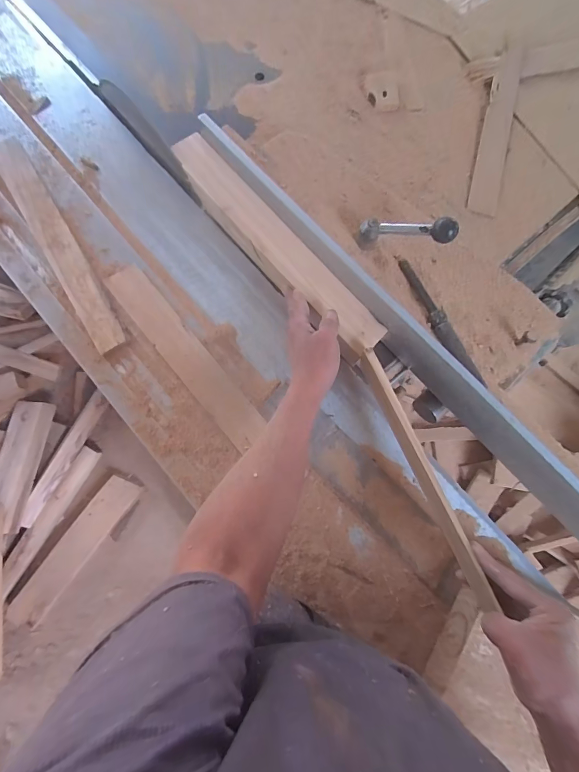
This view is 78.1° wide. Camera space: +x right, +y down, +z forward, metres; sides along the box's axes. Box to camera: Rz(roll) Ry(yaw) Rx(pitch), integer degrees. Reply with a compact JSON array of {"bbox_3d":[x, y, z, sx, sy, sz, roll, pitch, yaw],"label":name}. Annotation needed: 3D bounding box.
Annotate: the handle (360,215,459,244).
[{"bbox_3d":[0.158,-0.210,0.482,0.127,0.028,0.031,11,78,23],"label":"handle"}]

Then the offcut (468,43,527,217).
[{"bbox_3d":[0.382,-0.474,0.652,0.054,0.013,0.368,16,79,2],"label":"offcut"}]

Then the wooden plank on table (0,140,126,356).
[{"bbox_3d":[-0.378,-0.237,0.576,0.052,0.012,0.430,-30,81,-7],"label":"wooden plank on table"}]

